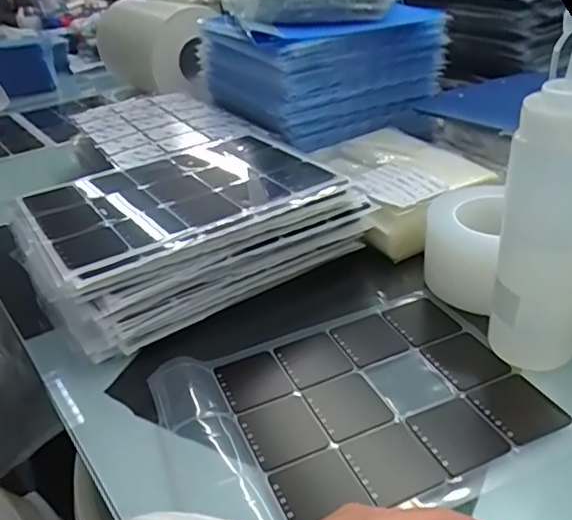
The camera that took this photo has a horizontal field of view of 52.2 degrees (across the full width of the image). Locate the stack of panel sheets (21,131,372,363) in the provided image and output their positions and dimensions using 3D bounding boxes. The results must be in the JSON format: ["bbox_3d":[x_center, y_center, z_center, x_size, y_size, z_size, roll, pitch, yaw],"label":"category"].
[{"bbox_3d":[-0.094,-0.026,0.590,0.289,0.110,0.196,-21,34,-26],"label":"stack of panel sheets"}]

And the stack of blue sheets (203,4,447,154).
[{"bbox_3d":[0.041,-0.287,0.848,0.253,0.141,0.289,-17,32,-19],"label":"stack of blue sheets"}]

